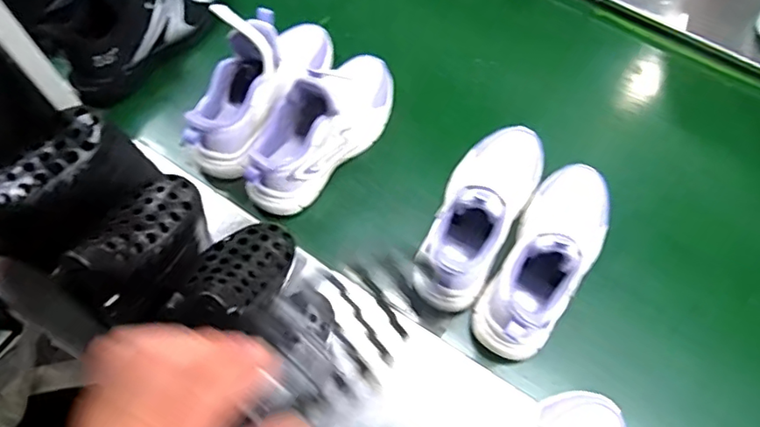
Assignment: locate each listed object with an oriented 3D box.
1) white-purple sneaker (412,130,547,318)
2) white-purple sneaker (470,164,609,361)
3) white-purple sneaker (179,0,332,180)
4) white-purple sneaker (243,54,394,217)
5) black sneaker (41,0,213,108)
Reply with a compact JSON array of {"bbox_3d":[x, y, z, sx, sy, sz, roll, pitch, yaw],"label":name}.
[{"bbox_3d":[0.116,-0.011,0.637,0.093,0.114,0.243,29,69,10],"label":"white-purple sneaker"},{"bbox_3d":[0.195,0.043,0.622,0.095,0.105,0.242,29,68,10],"label":"white-purple sneaker"},{"bbox_3d":[-0.147,-0.170,0.710,0.080,0.136,0.250,30,69,11],"label":"white-purple sneaker"},{"bbox_3d":[-0.067,-0.114,0.681,0.078,0.123,0.236,39,70,14],"label":"white-purple sneaker"},{"bbox_3d":[-0.321,-0.272,0.759,0.096,0.103,0.268,34,69,12],"label":"black sneaker"}]

